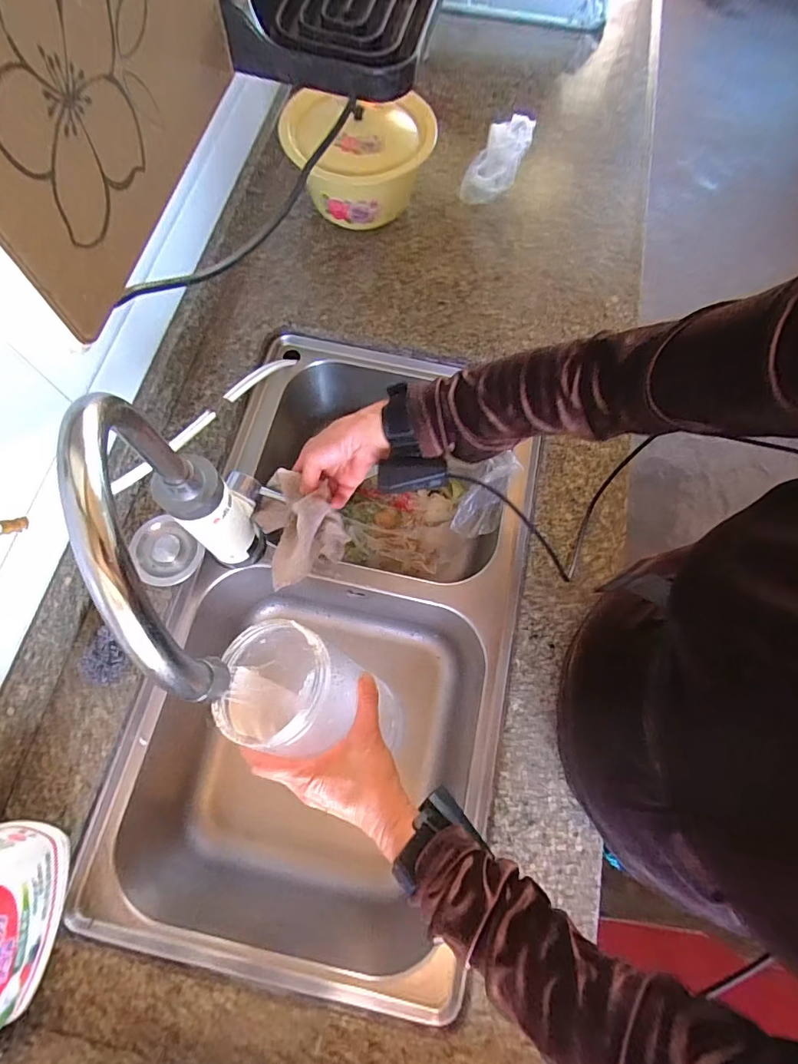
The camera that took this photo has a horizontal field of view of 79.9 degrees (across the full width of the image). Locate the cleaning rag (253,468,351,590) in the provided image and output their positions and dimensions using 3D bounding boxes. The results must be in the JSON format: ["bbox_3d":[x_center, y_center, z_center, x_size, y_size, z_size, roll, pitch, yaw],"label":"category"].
[{"bbox_3d":[-0.106,-0.010,0.519,0.082,0.086,0.135,-22,72,-11],"label":"cleaning rag"}]

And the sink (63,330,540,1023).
[{"bbox_3d":[-0.068,0.114,0.655,0.393,0.207,0.723,13,71,1],"label":"sink"}]

